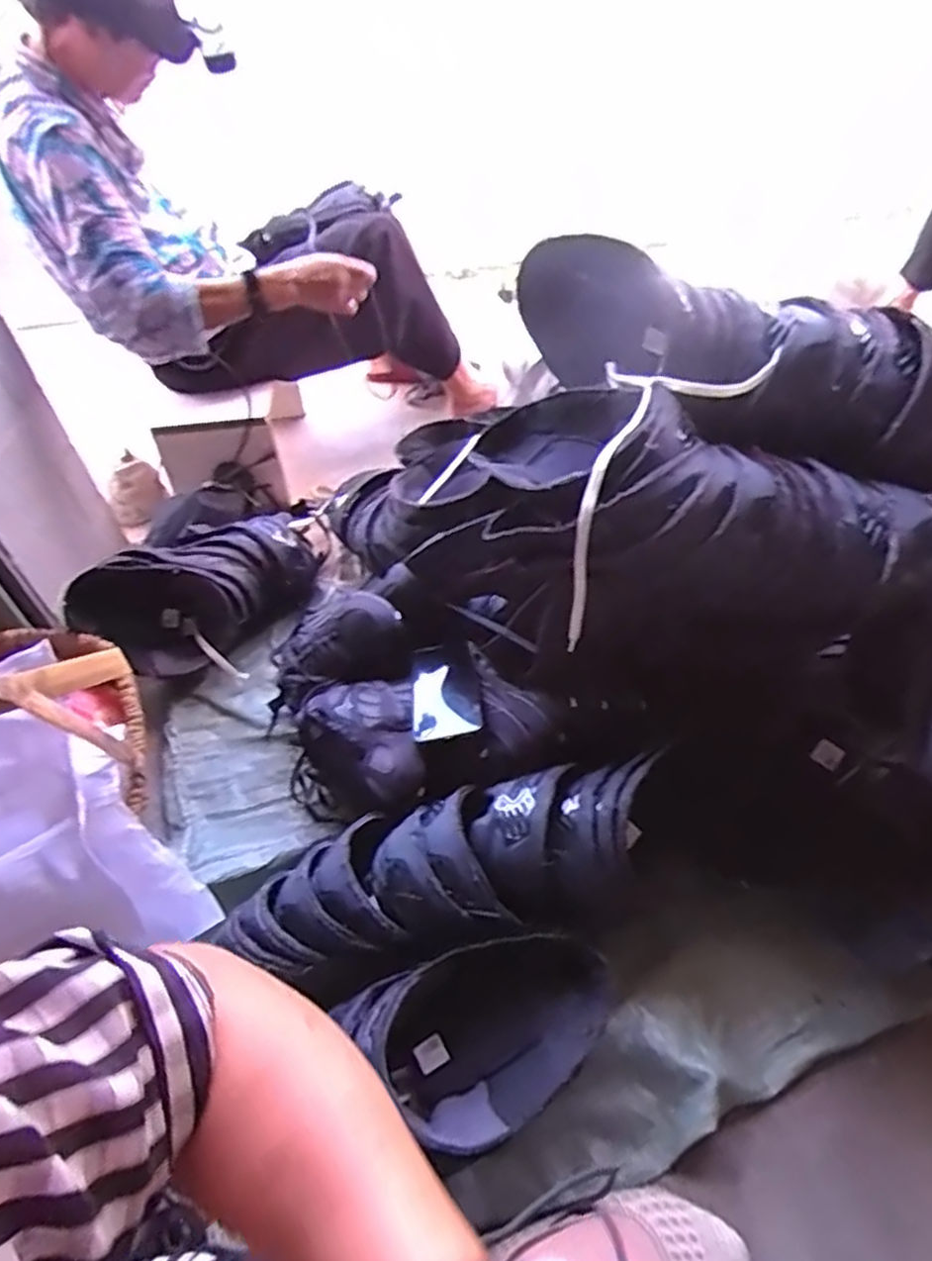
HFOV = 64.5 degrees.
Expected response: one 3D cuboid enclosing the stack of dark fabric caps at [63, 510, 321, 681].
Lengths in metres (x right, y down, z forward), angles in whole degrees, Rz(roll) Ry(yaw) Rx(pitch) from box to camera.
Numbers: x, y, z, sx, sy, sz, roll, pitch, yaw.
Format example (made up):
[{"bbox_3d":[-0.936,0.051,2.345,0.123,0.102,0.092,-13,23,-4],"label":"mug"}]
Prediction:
[{"bbox_3d":[-0.386,-0.069,1.092,0.145,0.237,0.361,21,55,22],"label":"stack of dark fabric caps"}]

